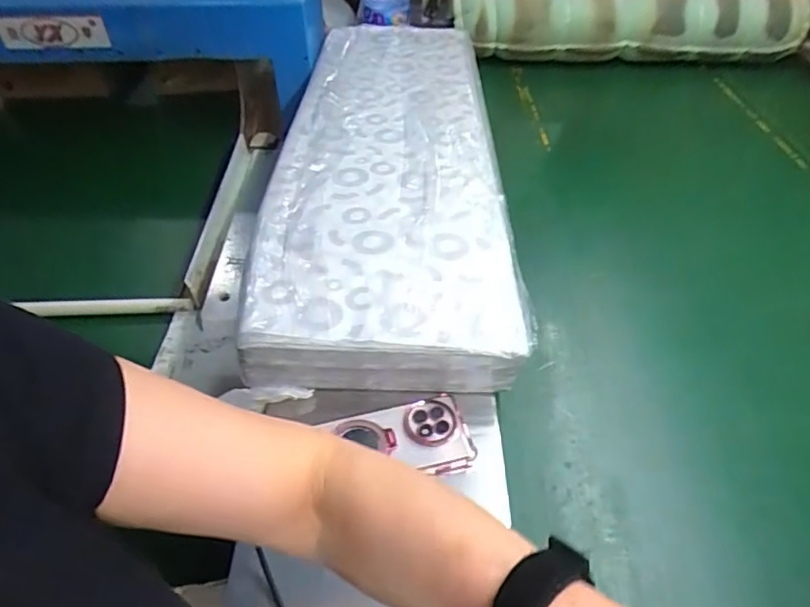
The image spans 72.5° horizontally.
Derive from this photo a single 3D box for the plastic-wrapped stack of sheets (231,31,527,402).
[{"bbox_3d":[-0.025,-0.245,0.857,0.311,0.071,0.875,-1,48,0],"label":"plastic-wrapped stack of sheets"}]

